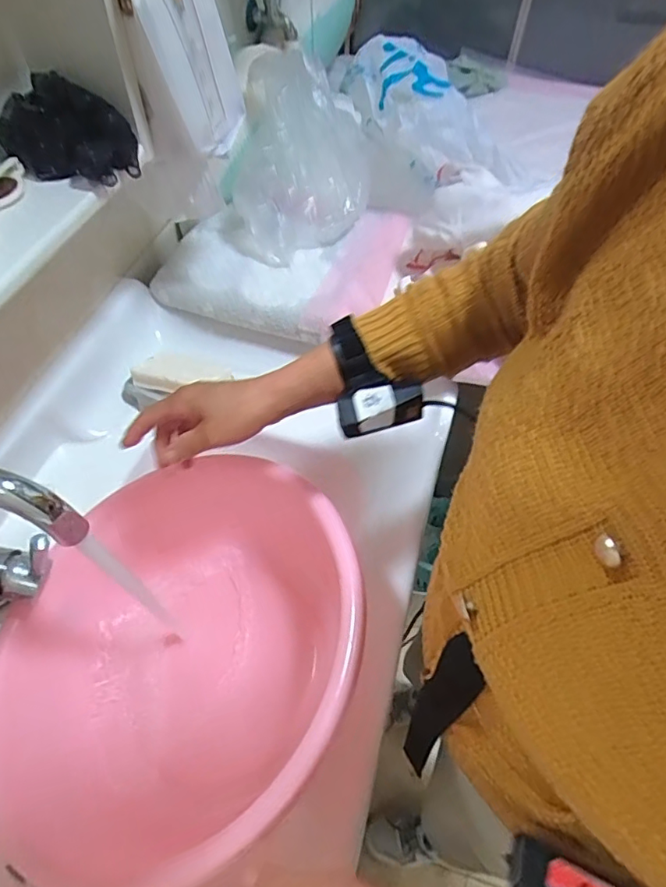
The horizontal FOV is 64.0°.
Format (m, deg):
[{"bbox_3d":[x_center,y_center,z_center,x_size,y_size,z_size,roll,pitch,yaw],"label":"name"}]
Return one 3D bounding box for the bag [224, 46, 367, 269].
[{"bbox_3d":[-0.062,-0.365,0.693,0.185,0.198,0.144,-32,57,-20],"label":"bag"}]

